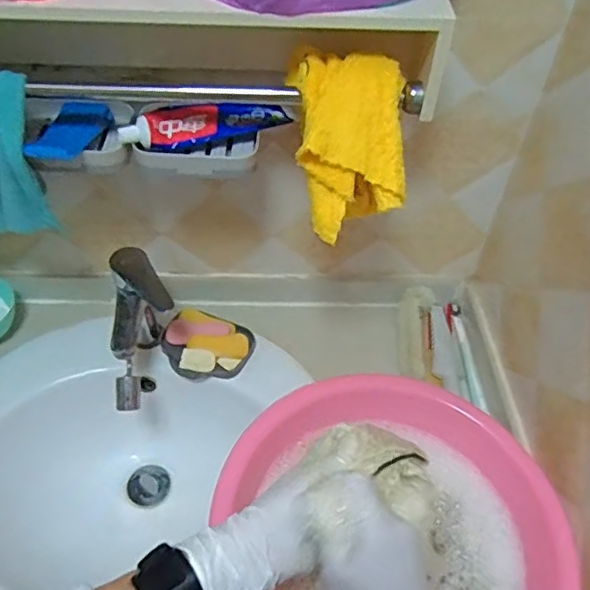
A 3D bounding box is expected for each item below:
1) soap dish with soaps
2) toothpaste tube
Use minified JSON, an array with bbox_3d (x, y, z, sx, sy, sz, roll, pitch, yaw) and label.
[{"bbox_3d":[-0.121,0.068,0.807,0.118,0.027,0.096,21,51,15],"label":"soap dish with soaps"},{"bbox_3d":[-0.091,-0.176,0.612,0.171,0.035,0.025,-15,51,-16],"label":"toothpaste tube"}]

